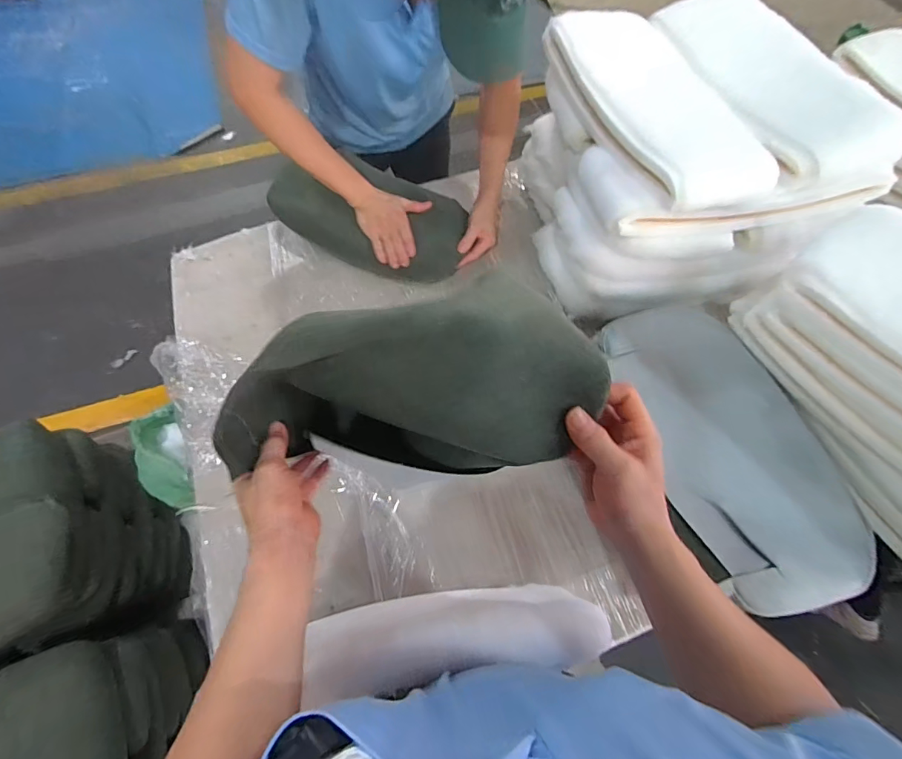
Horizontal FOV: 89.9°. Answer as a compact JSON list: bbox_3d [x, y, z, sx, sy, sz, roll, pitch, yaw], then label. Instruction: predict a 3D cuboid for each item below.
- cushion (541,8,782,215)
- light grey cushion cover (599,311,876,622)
[{"bbox_3d":[0.325,-0.454,0.744,0.203,0.067,0.462,-20,65,-11],"label":"cushion"},{"bbox_3d":[0.417,0.088,0.684,0.260,0.038,0.468,-14,64,-9],"label":"light grey cushion cover"}]

